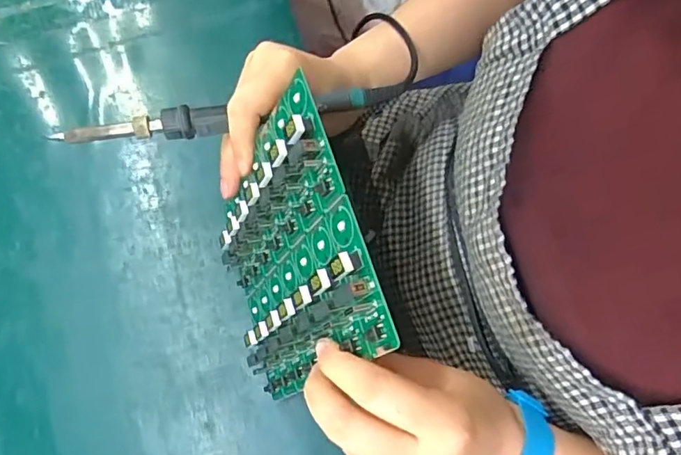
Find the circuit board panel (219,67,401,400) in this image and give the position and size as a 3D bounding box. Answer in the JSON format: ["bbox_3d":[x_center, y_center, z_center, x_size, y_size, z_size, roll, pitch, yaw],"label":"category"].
[{"bbox_3d":[-0.034,0.017,0.280,0.013,0.144,0.130,-8,70,-32],"label":"circuit board panel"}]

